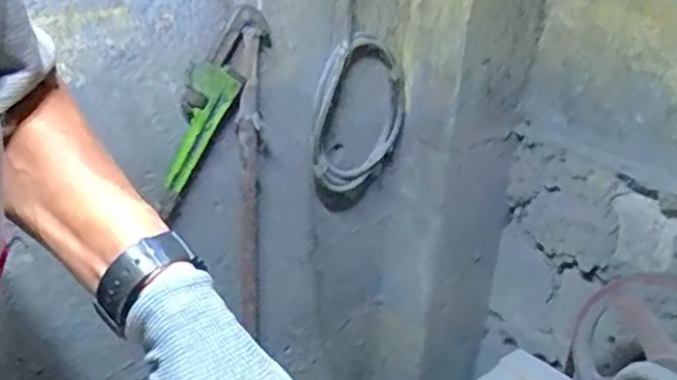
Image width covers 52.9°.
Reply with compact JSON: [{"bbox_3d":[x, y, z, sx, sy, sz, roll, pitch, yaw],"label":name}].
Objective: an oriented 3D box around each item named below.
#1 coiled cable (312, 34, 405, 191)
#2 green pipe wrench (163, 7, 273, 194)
[{"bbox_3d":[0.027,-0.104,0.972,0.032,0.222,0.171,26,35,37],"label":"coiled cable"},{"bbox_3d":[-0.151,-0.108,0.814,0.021,0.232,0.081,26,2,37],"label":"green pipe wrench"}]

